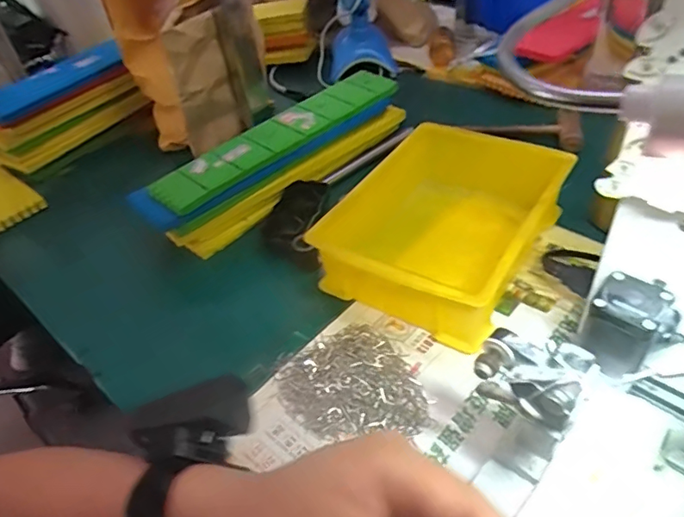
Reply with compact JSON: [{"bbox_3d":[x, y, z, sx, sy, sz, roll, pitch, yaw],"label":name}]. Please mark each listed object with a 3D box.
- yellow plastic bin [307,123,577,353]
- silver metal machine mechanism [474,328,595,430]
[{"bbox_3d":[0.113,-0.045,0.535,0.179,0.073,0.271,22,50,28],"label":"yellow plastic bin"},{"bbox_3d":[0.105,0.069,0.291,0.057,0.049,0.039,26,52,30],"label":"silver metal machine mechanism"}]

